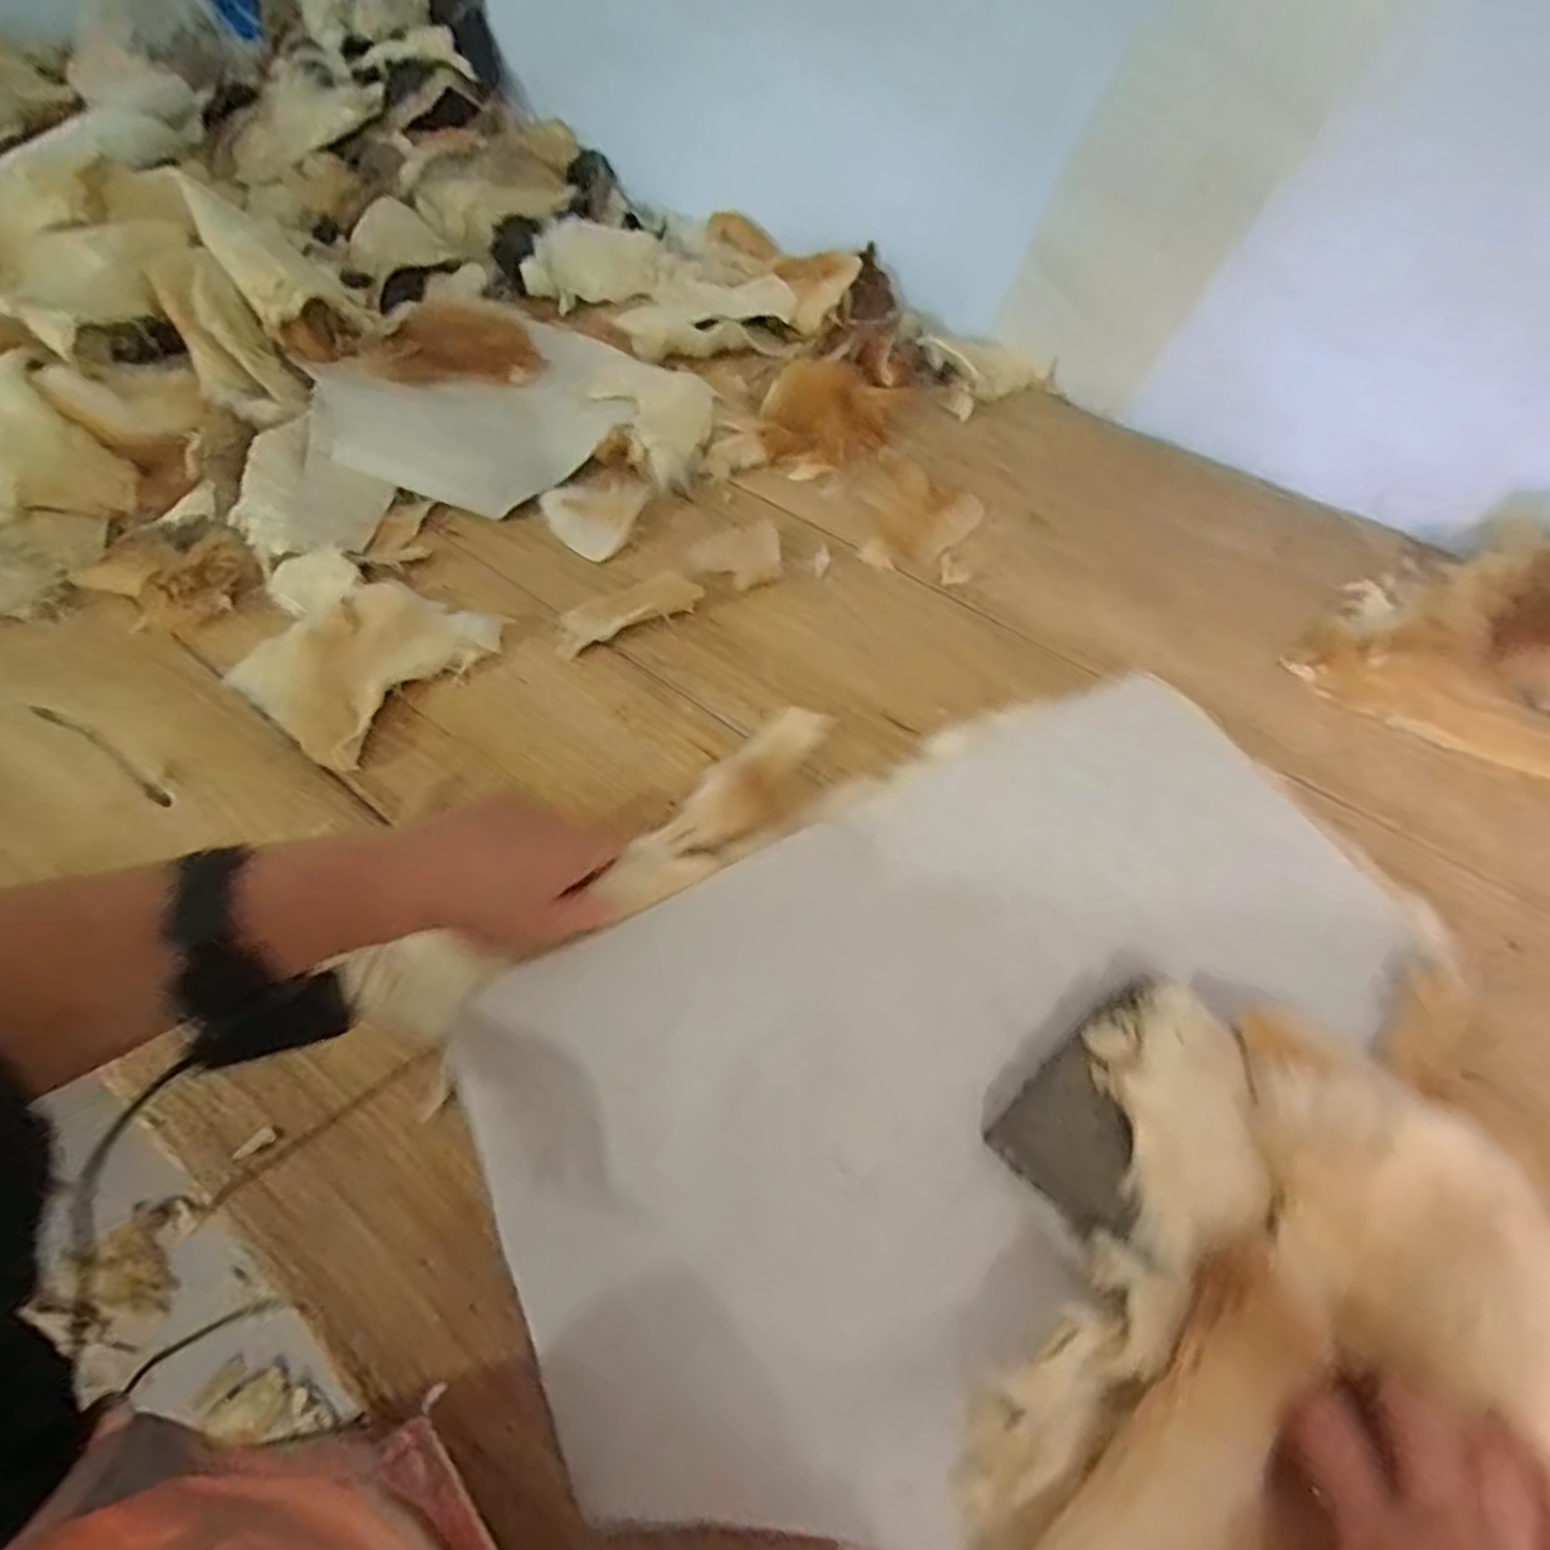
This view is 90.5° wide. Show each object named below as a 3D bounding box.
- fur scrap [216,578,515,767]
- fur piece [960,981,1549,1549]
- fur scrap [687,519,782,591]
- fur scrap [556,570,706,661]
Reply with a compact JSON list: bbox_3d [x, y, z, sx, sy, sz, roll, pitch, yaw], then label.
[{"bbox_3d":[-0.329,-0.099,0.615,0.151,0.018,0.166,32,64,18],"label":"fur scrap"},{"bbox_3d":[0.190,0.276,0.346,0.210,0.038,0.358,39,70,21],"label":"fur piece"},{"bbox_3d":[-0.029,-0.189,0.668,0.082,0.004,0.063,-25,61,-14],"label":"fur scrap"},{"bbox_3d":[-0.124,-0.136,0.636,0.125,0.007,0.044,-27,62,-15],"label":"fur scrap"}]

